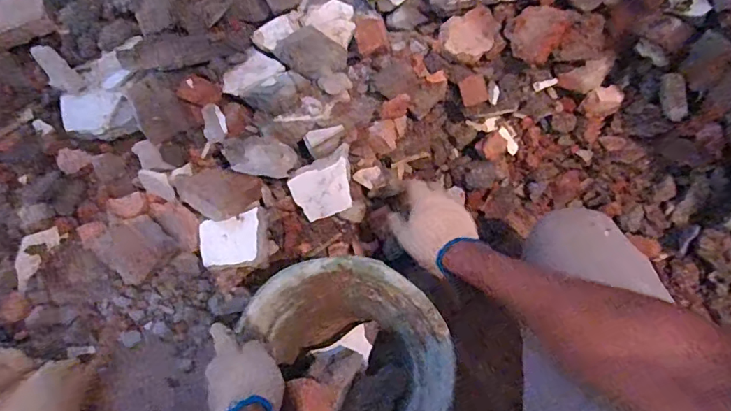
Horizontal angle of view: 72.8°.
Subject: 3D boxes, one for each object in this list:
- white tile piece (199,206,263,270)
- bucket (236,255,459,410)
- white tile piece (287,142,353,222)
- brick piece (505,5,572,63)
[{"bbox_3d":[-0.193,0.051,0.725,0.093,0.009,0.076,-11,86,-4],"label":"white tile piece"},{"bbox_3d":[-0.009,0.218,0.658,0.222,0.181,0.257,-17,65,-7],"label":"bucket"},{"bbox_3d":[-0.058,-0.030,0.764,0.105,0.020,0.085,-28,104,8],"label":"white tile piece"},{"bbox_3d":[0.252,-0.257,0.741,0.083,0.053,0.058,15,65,7],"label":"brick piece"}]

